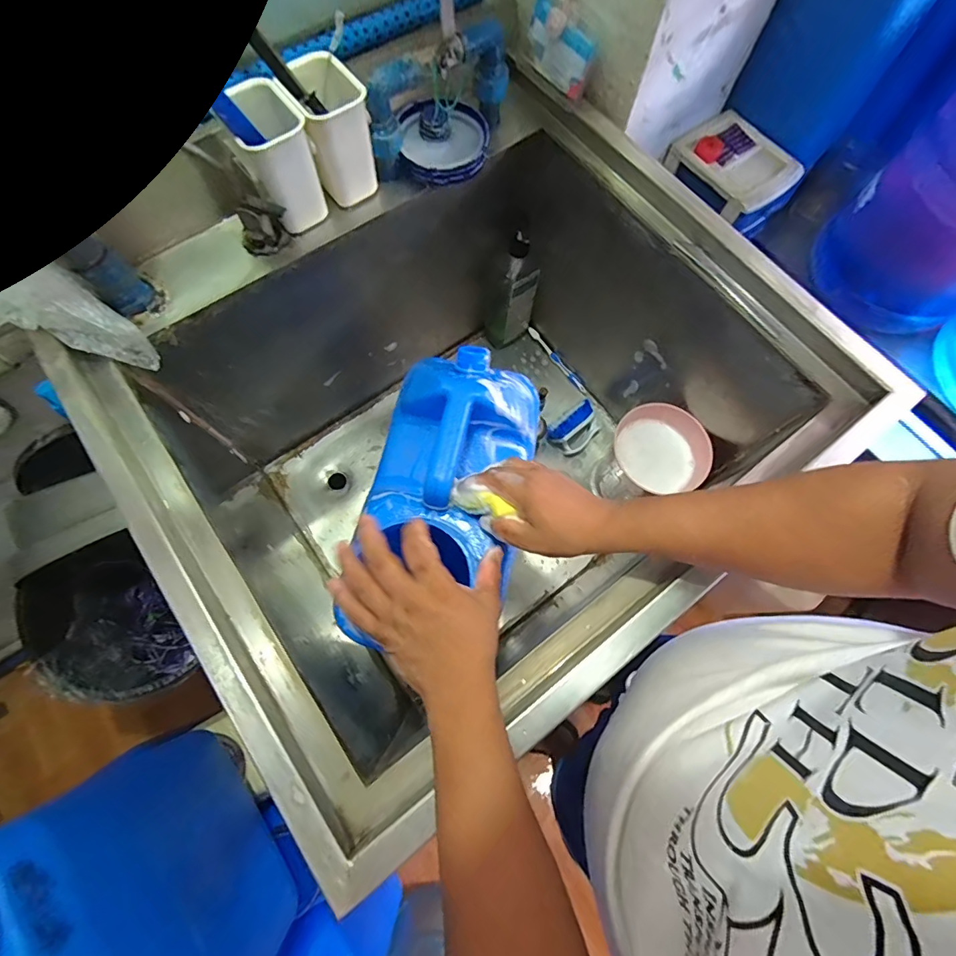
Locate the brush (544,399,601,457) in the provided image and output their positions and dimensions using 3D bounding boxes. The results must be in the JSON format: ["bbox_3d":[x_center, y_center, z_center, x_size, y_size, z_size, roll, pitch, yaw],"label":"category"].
[{"bbox_3d":[0.189,-0.094,0.868,0.107,0.054,0.065,-41,78,-14],"label":"brush"}]

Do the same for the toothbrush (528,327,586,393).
[{"bbox_3d":[0.162,-0.242,0.931,0.014,0.017,0.176,-35,76,-12],"label":"toothbrush"}]

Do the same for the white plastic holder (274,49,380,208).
[{"bbox_3d":[-0.164,-0.391,0.517,0.071,0.112,0.075,-30,76,-11],"label":"white plastic holder"}]

